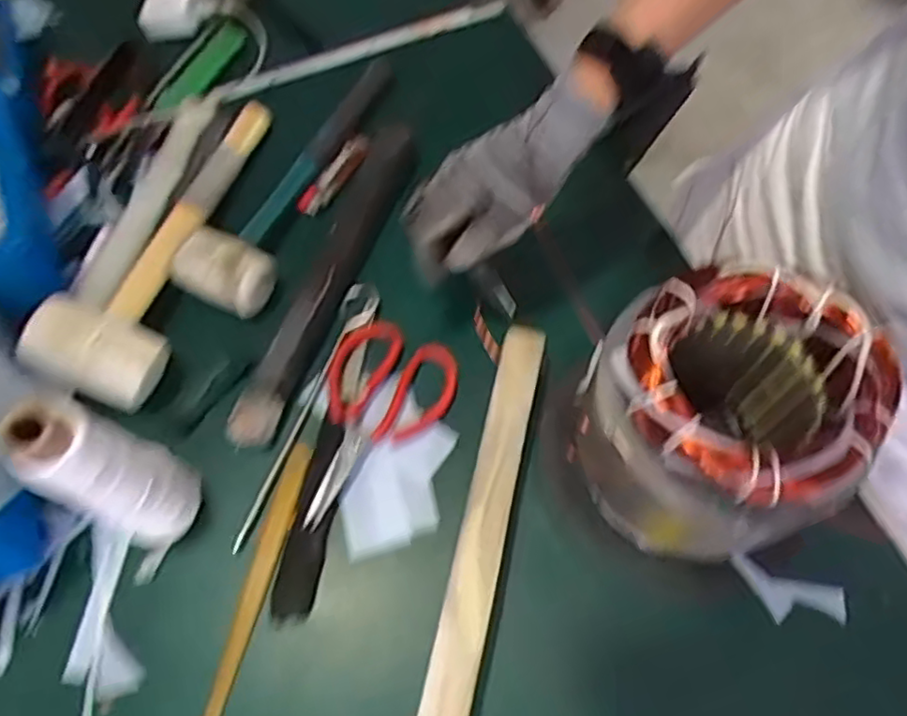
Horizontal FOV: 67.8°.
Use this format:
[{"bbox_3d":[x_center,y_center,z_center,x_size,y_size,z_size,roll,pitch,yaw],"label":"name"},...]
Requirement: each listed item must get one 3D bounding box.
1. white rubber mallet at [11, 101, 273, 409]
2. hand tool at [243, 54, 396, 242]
[{"bbox_3d":[-0.241,-0.110,0.548,0.087,0.053,0.301,11,65,5],"label":"white rubber mallet"},{"bbox_3d":[-0.119,-0.191,0.613,0.029,0.019,0.232,25,67,11],"label":"hand tool"}]

